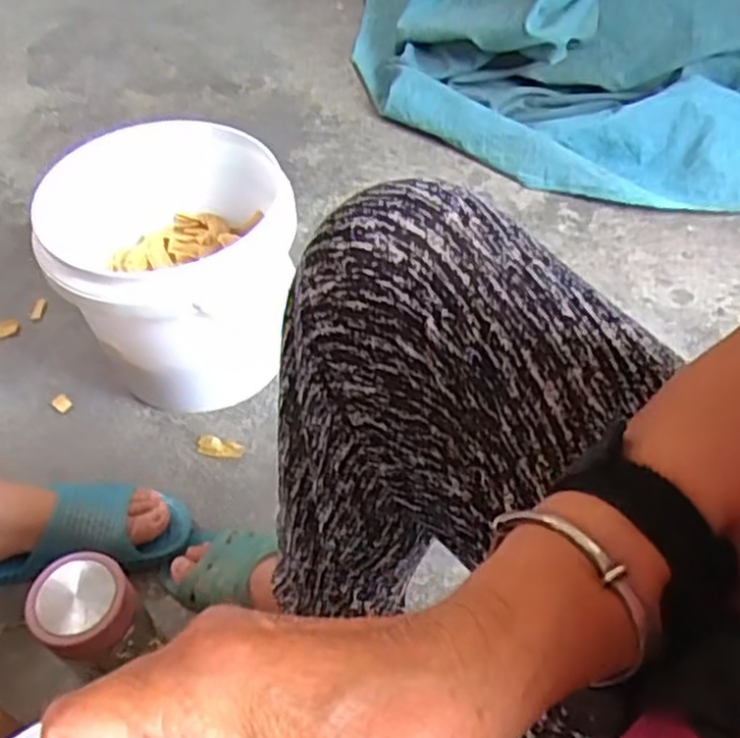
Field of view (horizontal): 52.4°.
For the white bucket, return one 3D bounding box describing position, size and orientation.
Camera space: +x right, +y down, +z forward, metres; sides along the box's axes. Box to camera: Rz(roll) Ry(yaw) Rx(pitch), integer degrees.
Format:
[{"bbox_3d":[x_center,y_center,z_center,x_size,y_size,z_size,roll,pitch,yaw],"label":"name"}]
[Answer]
[{"bbox_3d":[-0.209,-0.098,0.816,0.219,0.226,0.243,7,52,5],"label":"white bucket"}]

